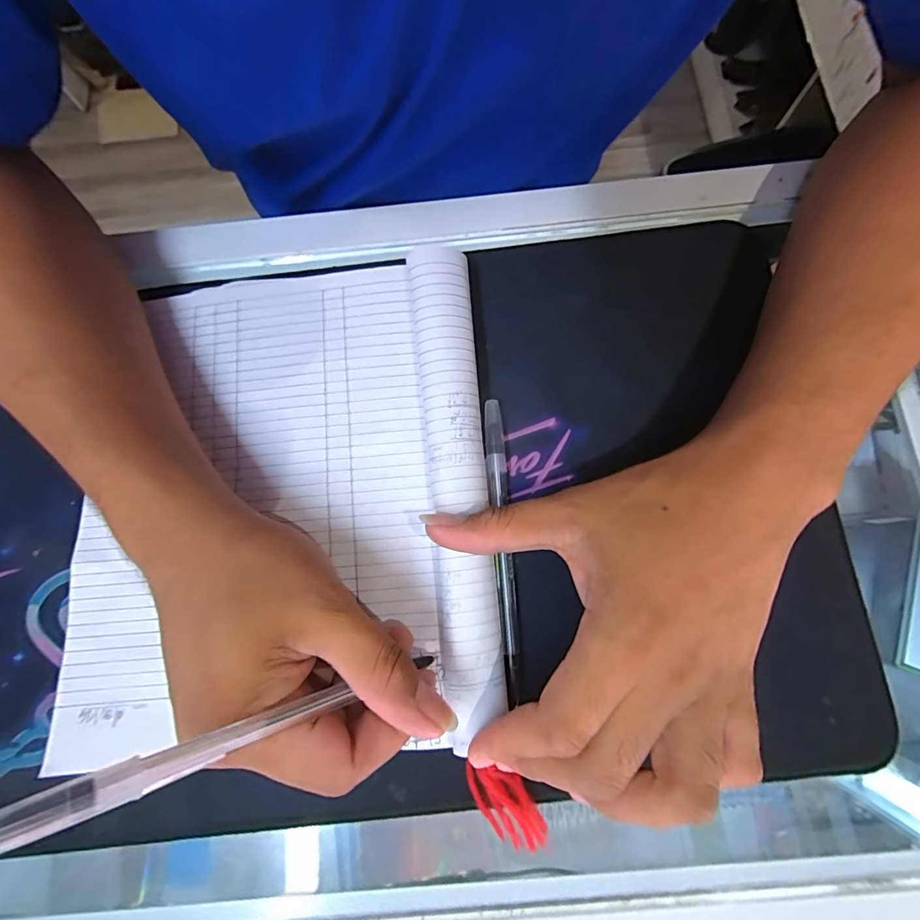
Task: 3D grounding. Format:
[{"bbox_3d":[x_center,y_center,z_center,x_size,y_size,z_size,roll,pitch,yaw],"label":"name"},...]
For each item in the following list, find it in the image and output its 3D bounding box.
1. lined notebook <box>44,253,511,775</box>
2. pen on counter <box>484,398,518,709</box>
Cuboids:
[{"bbox_3d":[-0.094,0.012,0.229,0.214,0.020,0.243,-4,78,1],"label":"lined notebook"},{"bbox_3d":[0.021,0.041,0.228,0.010,0.004,0.149,-3,78,1],"label":"pen on counter"}]

